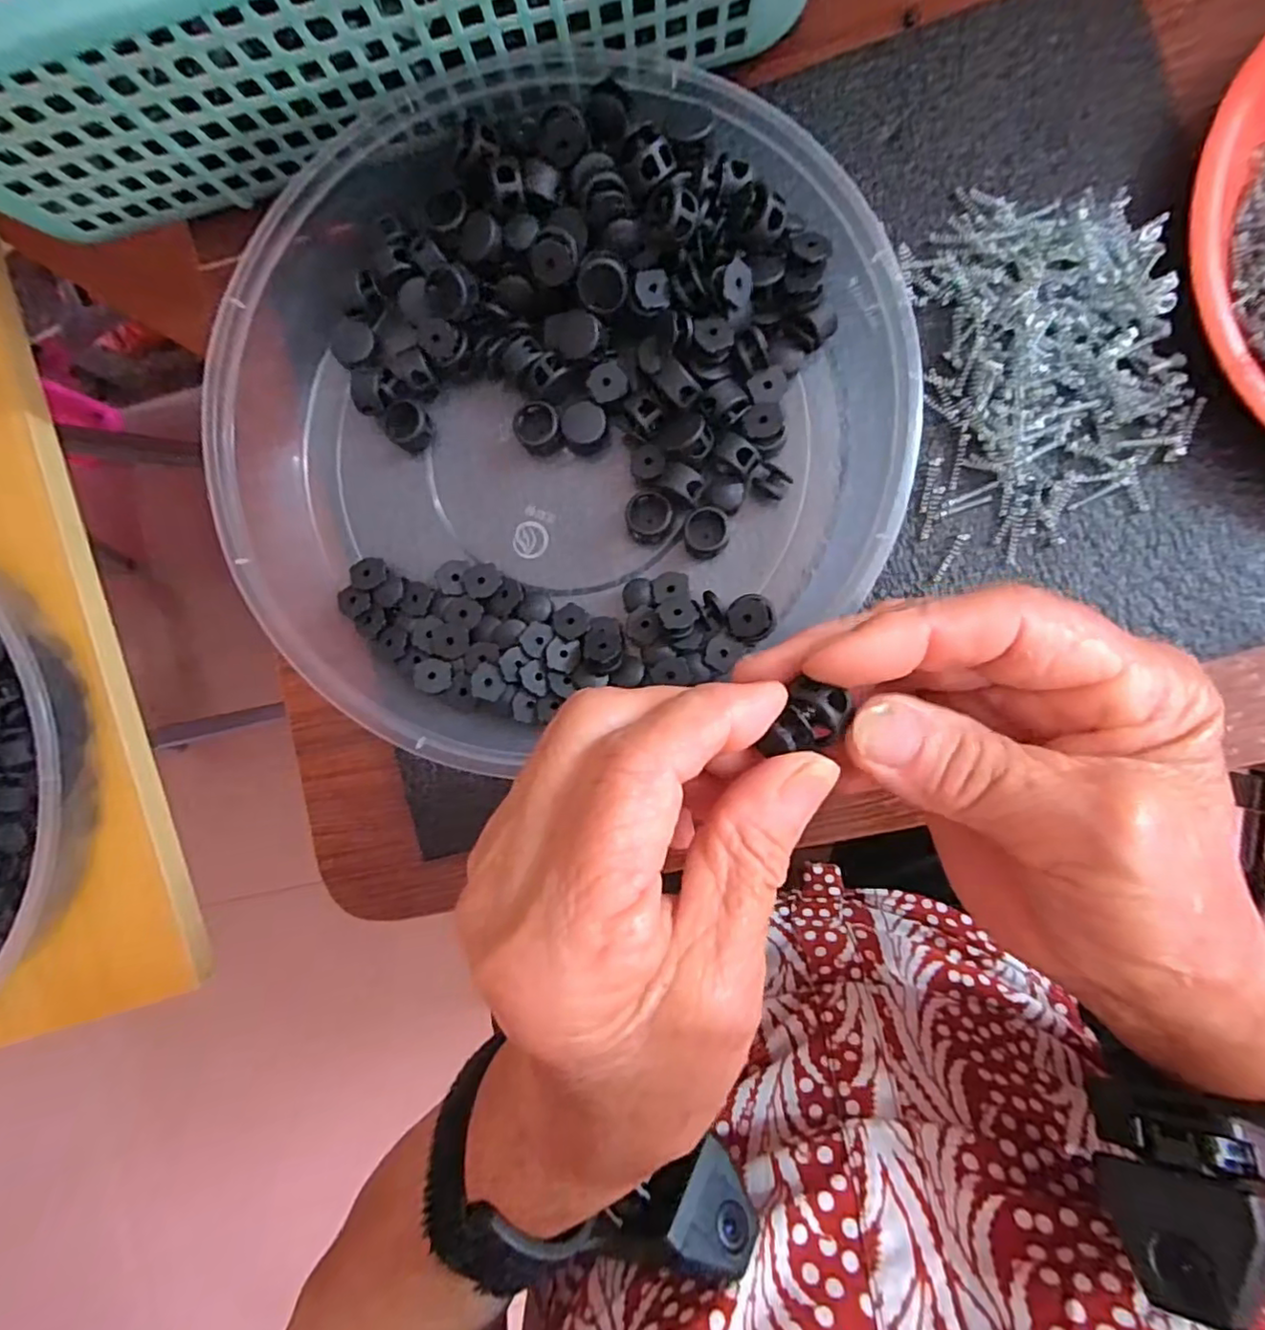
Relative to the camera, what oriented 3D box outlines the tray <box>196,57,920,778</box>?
[{"bbox_3d":[-0.032,-0.095,0.220,0.229,0.045,0.221,0,91,6],"label":"tray"}]

